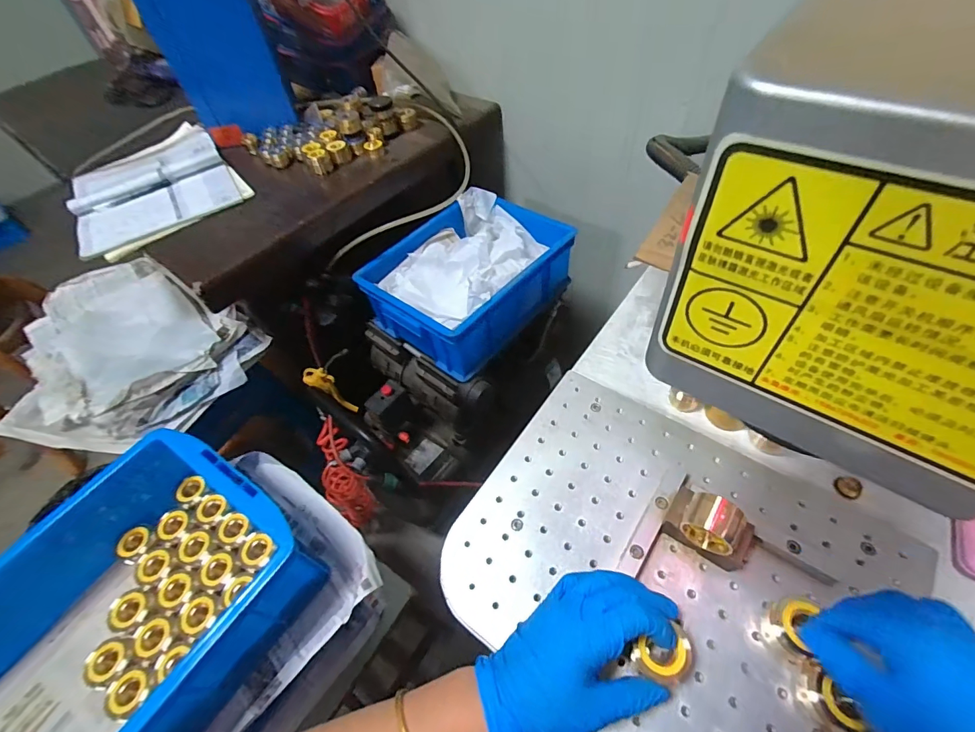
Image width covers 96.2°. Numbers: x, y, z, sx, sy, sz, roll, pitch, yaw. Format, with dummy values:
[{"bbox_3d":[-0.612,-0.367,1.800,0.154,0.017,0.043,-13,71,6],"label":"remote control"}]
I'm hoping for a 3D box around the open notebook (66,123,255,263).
[{"bbox_3d":[-0.609,-0.327,0.796,0.270,0.024,0.332,-33,61,-20],"label":"open notebook"}]

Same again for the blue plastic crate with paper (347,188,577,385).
[{"bbox_3d":[-0.038,-0.167,0.829,0.258,0.127,0.323,36,64,29],"label":"blue plastic crate with paper"}]

